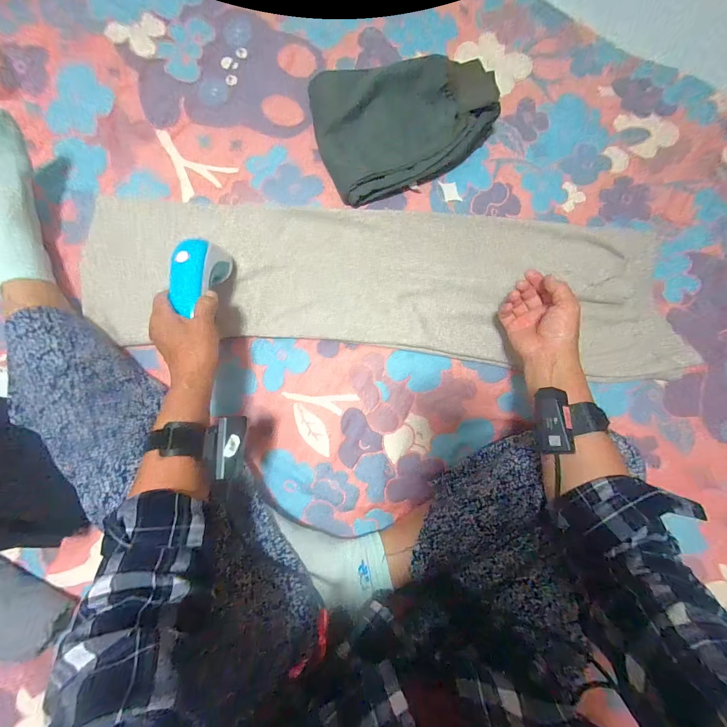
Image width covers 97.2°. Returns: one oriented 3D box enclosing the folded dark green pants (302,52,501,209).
[{"bbox_3d":[0.080,-0.401,0.538,0.308,0.064,0.207,-13,83,-7],"label":"folded dark green pants"}]

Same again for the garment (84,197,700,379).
[{"bbox_3d":[0.045,-0.138,0.521,0.897,0.043,0.252,4,81,-3],"label":"garment"}]

